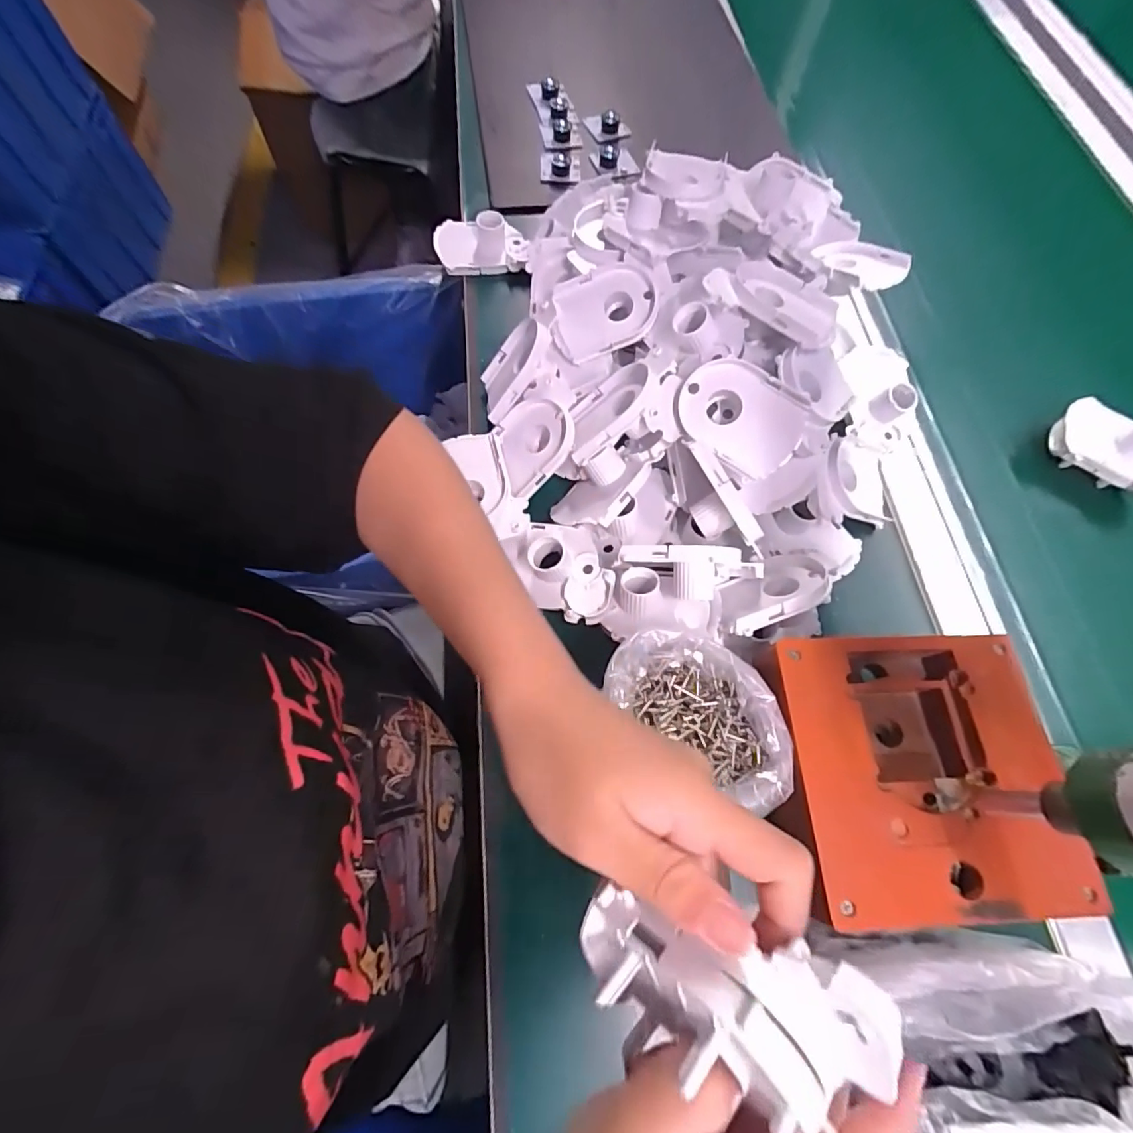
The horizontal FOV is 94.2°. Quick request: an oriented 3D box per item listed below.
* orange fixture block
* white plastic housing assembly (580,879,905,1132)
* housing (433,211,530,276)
[{"bbox_3d":[0.202,0.117,0.309,0.157,0.034,0.152,0,68,-2],"label":"orange fixture block"},{"bbox_3d":[0.047,0.139,0.166,0.095,0.026,0.045,-1,64,31],"label":"white plastic housing assembly"},{"bbox_3d":[-0.085,-0.325,0.524,0.094,0.037,0.060,0,68,-2],"label":"housing"}]

